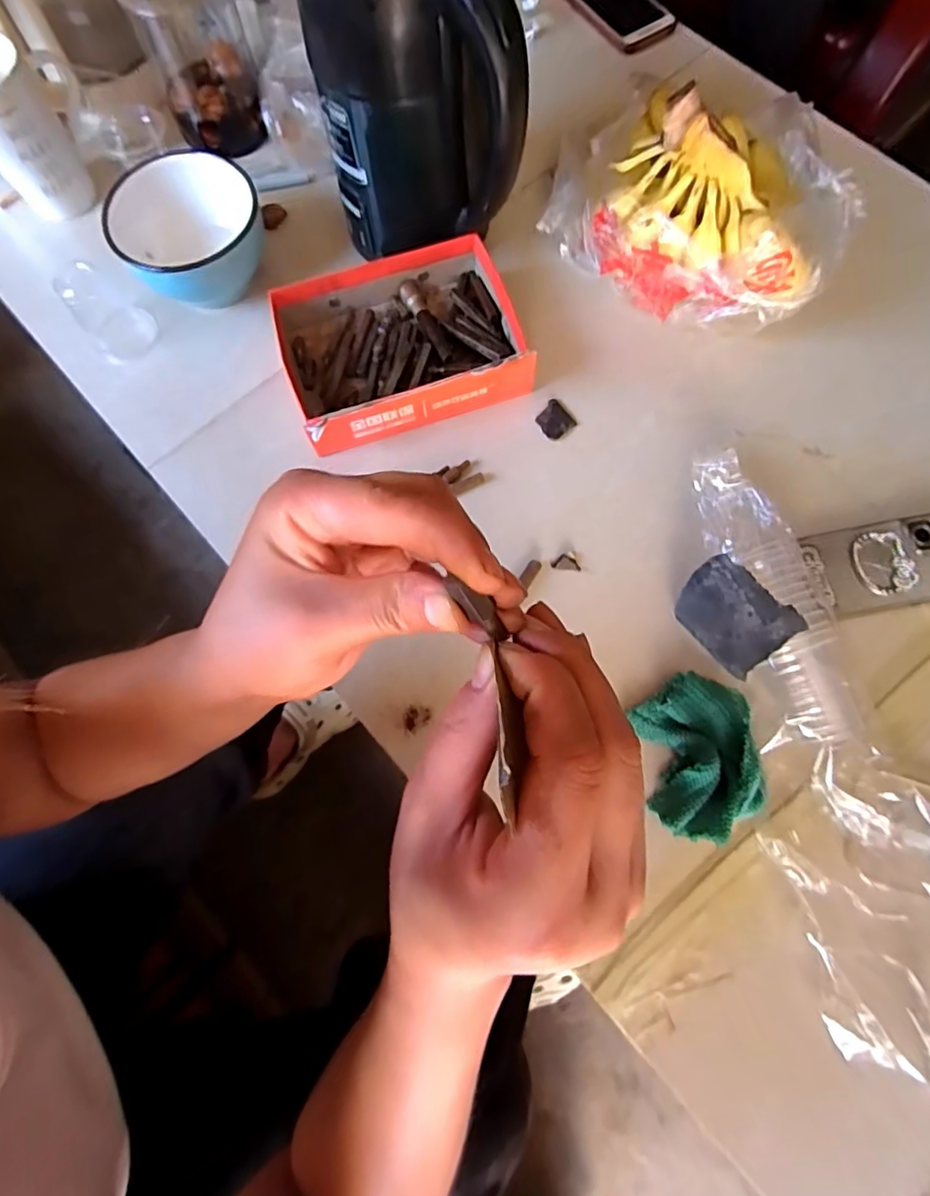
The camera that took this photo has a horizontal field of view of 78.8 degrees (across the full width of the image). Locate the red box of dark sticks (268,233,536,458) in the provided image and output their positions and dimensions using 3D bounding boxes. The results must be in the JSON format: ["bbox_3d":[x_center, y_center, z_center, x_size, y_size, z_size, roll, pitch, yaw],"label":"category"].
[{"bbox_3d":[-0.059,-0.235,0.527,0.216,0.047,0.164,-18,75,-3],"label":"red box of dark sticks"}]

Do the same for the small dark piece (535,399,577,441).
[{"bbox_3d":[0.083,-0.166,0.528,0.030,0.004,0.033,-37,76,-8],"label":"small dark piece"}]

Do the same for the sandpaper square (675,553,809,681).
[{"bbox_3d":[0.204,0.015,0.433,0.016,0.068,0.081,-4,44,-43],"label":"sandpaper square"}]

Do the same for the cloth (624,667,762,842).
[{"bbox_3d":[0.178,0.117,0.428,0.079,0.034,0.114,-9,74,-1],"label":"cloth"}]

